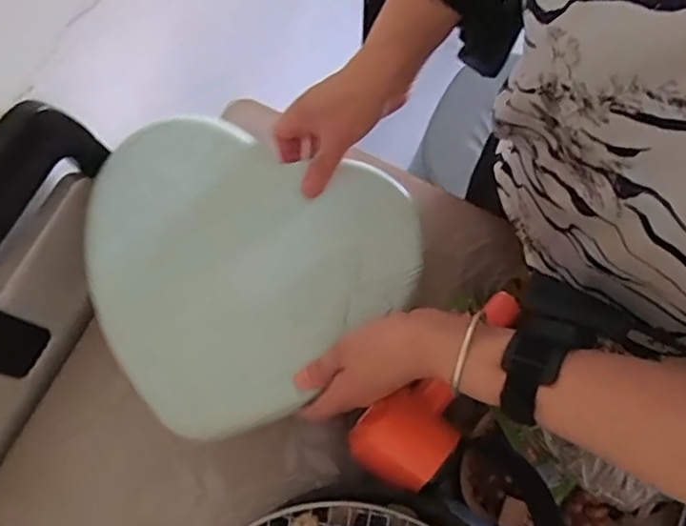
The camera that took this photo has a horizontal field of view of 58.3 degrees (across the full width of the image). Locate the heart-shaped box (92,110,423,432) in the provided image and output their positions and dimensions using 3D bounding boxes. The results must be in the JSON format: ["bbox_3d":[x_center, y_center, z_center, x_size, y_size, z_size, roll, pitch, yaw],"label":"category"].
[{"bbox_3d":[-0.078,-0.021,0.501,0.250,0.039,0.252,-32,78,-9],"label":"heart-shaped box"}]

